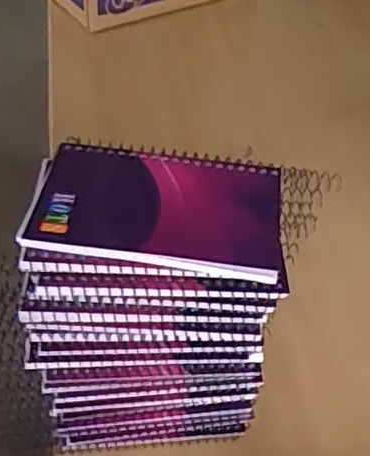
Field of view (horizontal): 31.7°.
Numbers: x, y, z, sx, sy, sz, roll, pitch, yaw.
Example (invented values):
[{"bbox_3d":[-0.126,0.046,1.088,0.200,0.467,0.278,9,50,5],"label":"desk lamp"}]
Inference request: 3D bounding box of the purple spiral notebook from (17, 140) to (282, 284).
[{"bbox_3d":[-0.014,-0.015,0.348,0.130,0.012,0.084,10,45,5],"label":"purple spiral notebook"}]

